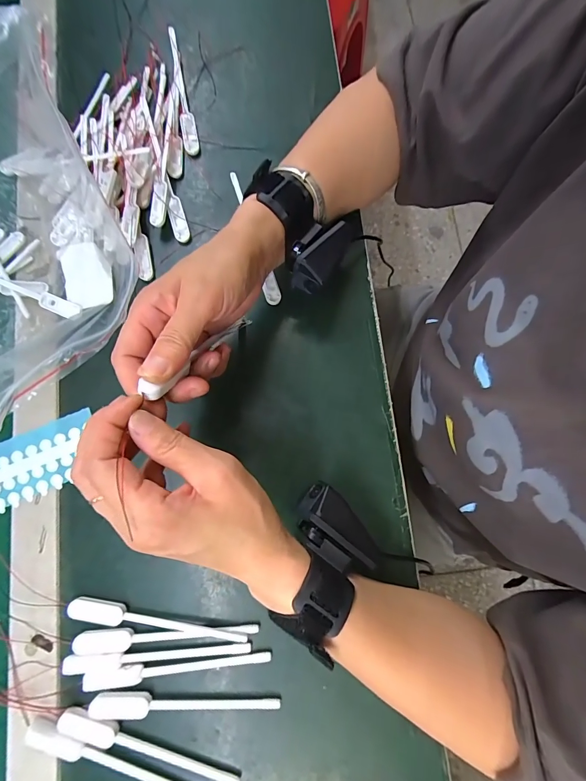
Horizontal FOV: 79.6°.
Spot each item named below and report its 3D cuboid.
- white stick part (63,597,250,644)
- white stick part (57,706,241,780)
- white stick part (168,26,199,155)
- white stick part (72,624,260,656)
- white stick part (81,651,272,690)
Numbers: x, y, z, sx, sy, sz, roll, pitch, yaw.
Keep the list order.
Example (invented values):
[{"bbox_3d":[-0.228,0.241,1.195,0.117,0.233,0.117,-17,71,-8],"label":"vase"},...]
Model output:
[{"bbox_3d":[-0.109,0.187,0.284,0.144,0.006,0.016,9,80,2],"label":"white stick part"},{"bbox_3d":[-0.112,0.279,0.271,0.145,0.009,0.018,21,81,4],"label":"white stick part"},{"bbox_3d":[-0.118,-0.314,0.366,0.016,0.010,0.142,-13,80,-2],"label":"white stick part"},{"bbox_3d":[-0.102,0.198,0.282,0.145,0.006,0.017,-3,80,0],"label":"white stick part"},{"bbox_3d":[-0.090,0.221,0.278,0.143,0.011,0.014,-5,80,-1],"label":"white stick part"}]

